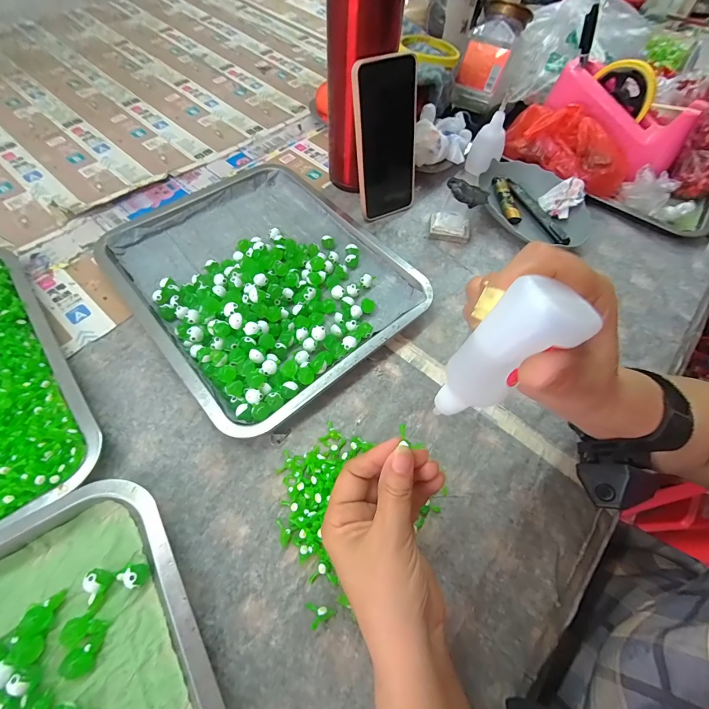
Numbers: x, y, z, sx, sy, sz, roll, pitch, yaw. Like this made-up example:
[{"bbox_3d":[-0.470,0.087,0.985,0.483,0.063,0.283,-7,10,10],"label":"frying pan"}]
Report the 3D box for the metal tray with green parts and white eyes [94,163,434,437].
[{"bbox_3d":[-0.105,-0.094,0.389,0.261,0.032,0.308,-37,69,-22],"label":"metal tray with green parts and white eyes"}]

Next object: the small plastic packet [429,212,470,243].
[{"bbox_3d":[0.124,-0.167,0.455,0.050,0.013,0.041,11,60,3],"label":"small plastic packet"}]

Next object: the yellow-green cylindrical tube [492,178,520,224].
[{"bbox_3d":[0.209,-0.214,0.483,0.017,0.012,0.081,-3,61,-6],"label":"yellow-green cylindrical tube"}]

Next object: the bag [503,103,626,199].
[{"bbox_3d":[0.296,-0.286,0.484,0.164,0.070,0.063,37,64,16],"label":"bag"}]

